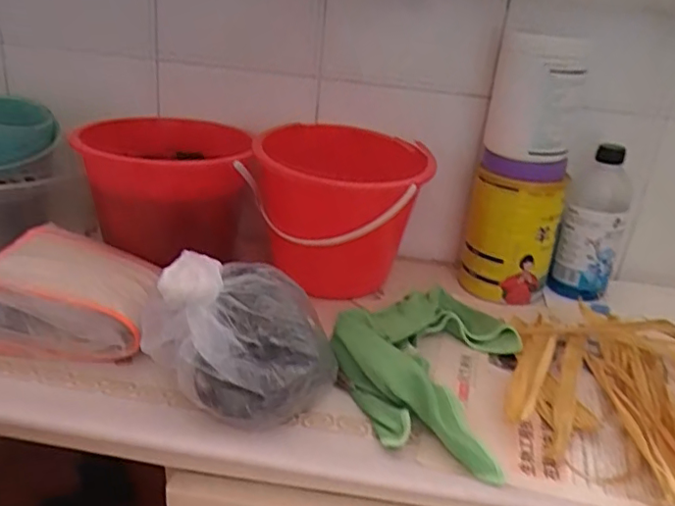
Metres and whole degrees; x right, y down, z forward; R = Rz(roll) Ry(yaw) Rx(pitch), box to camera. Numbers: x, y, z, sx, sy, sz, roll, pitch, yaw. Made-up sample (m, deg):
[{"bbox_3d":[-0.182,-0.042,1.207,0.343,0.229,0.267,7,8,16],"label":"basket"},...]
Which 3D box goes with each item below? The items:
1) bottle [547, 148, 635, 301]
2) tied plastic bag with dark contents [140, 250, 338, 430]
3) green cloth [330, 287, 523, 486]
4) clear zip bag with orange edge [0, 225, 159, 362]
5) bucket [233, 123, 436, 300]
[{"bbox_3d":[0.292,-0.027,0.663,0.063,0.183,0.061,16,27,22],"label":"bottle"},{"bbox_3d":[-0.084,0.063,0.459,0.155,0.094,0.096,14,26,18],"label":"tied plastic bag with dark contents"},{"bbox_3d":[0.076,0.086,0.508,0.157,0.044,0.213,13,26,16],"label":"green cloth"},{"bbox_3d":[-0.238,0.037,0.525,0.151,0.065,0.132,6,25,1],"label":"clear zip bag with orange edge"},{"bbox_3d":[-0.006,-0.040,0.627,0.179,0.159,0.179,5,25,-2],"label":"bucket"}]

